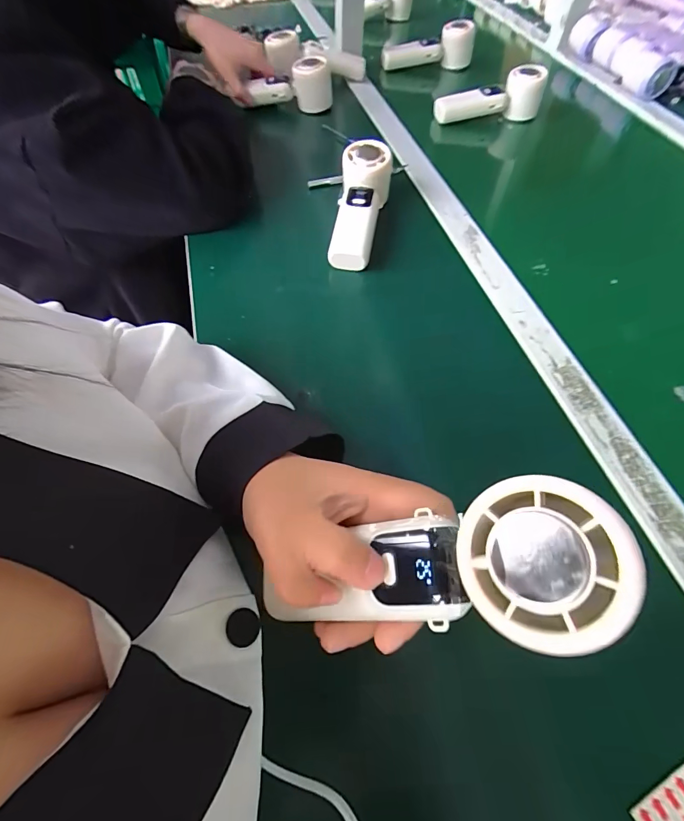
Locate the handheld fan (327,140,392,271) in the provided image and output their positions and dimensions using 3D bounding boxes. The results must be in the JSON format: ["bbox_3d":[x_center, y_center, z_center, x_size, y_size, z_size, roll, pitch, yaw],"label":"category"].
[{"bbox_3d":[0.019,-0.230,0.444,0.057,0.043,0.169,10,73,3],"label":"handheld fan"}]

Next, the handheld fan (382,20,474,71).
[{"bbox_3d":[0.158,-0.666,0.722,0.164,0.073,0.055,0,57,-4],"label":"handheld fan"}]

